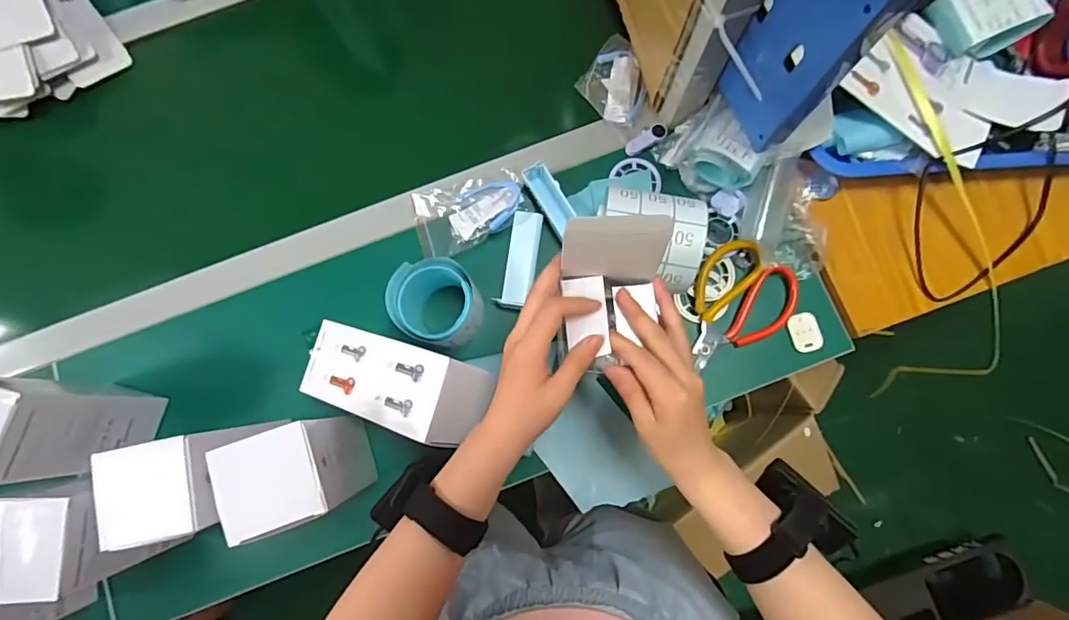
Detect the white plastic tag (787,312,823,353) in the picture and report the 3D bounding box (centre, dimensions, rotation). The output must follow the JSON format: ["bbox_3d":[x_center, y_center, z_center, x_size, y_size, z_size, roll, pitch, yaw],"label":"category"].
[{"bbox_3d":[0.286,0.024,0.545,0.028,0.004,0.041,-18,75,15],"label":"white plastic tag"}]

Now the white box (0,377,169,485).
[{"bbox_3d":[-0.429,0.104,0.463,0.080,0.165,0.080,10,82,2],"label":"white box"}]

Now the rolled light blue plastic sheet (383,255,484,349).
[{"bbox_3d":[-0.099,-0.008,0.512,0.082,0.066,0.079,0,81,1],"label":"rolled light blue plastic sheet"}]

